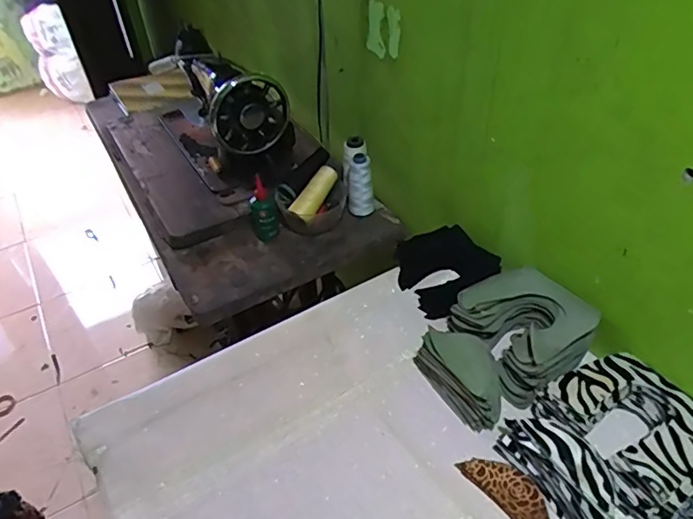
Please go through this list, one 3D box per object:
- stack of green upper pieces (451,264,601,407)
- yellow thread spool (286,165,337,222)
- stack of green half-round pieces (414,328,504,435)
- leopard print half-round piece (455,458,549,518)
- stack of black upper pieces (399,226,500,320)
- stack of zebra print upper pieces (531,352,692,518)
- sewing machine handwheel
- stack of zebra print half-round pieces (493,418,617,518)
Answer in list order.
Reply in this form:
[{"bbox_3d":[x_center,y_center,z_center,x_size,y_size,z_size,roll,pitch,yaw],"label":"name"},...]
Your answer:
[{"bbox_3d":[0.235,0.090,0.699,0.141,0.061,0.162,-24,45,-19],"label":"stack of green upper pieces"},{"bbox_3d":[-0.054,-0.113,0.916,0.036,0.038,0.114,22,66,27],"label":"yellow thread spool"},{"bbox_3d":[0.143,0.136,0.649,0.061,0.072,0.130,-25,45,-20],"label":"stack of green half-round pieces"},{"bbox_3d":[0.178,0.250,0.570,0.046,0.011,0.113,-29,47,-24],"label":"leopard print half-round piece"},{"bbox_3d":[0.148,0.010,0.806,0.130,0.040,0.153,-23,45,-19],"label":"stack of black upper pieces"},{"bbox_3d":[0.317,0.184,0.592,0.141,0.046,0.163,-23,45,-19],"label":"stack of zebra print upper pieces"},{"bbox_3d":[-0.160,-0.242,0.900,0.134,0.125,0.040,-17,44,-14],"label":"sewing machine handwheel"},{"bbox_3d":[0.224,0.213,0.563,0.058,0.067,0.134,-25,45,-20],"label":"stack of zebra print half-round pieces"}]

